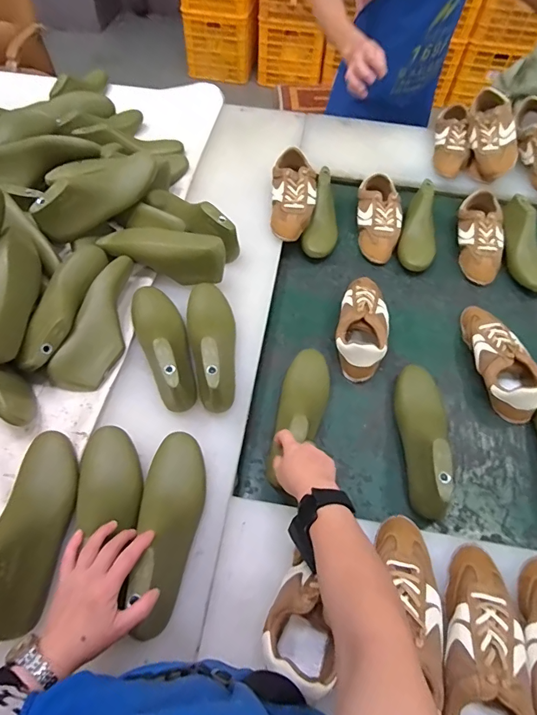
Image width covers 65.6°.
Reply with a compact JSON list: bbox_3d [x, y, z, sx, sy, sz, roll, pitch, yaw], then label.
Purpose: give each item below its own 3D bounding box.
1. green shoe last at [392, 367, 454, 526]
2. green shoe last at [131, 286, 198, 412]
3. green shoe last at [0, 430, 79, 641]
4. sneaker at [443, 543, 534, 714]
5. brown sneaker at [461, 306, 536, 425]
[{"bbox_3d":[0.258,0.128,0.679,0.090,0.092,0.251,6,58,2],"label":"green shoe last"},{"bbox_3d":[-0.178,-0.039,0.696,0.081,0.074,0.256,-17,60,-12],"label":"green shoe last"},{"bbox_3d":[-0.307,0.212,0.543,0.072,0.090,0.248,-6,59,-5],"label":"green shoe last"},{"bbox_3d":[0.252,0.347,0.498,0.092,0.083,0.230,11,59,5],"label":"sneaker"},{"bbox_3d":[0.425,-0.003,0.774,0.086,0.070,0.251,-7,59,-6],"label":"brown sneaker"}]

